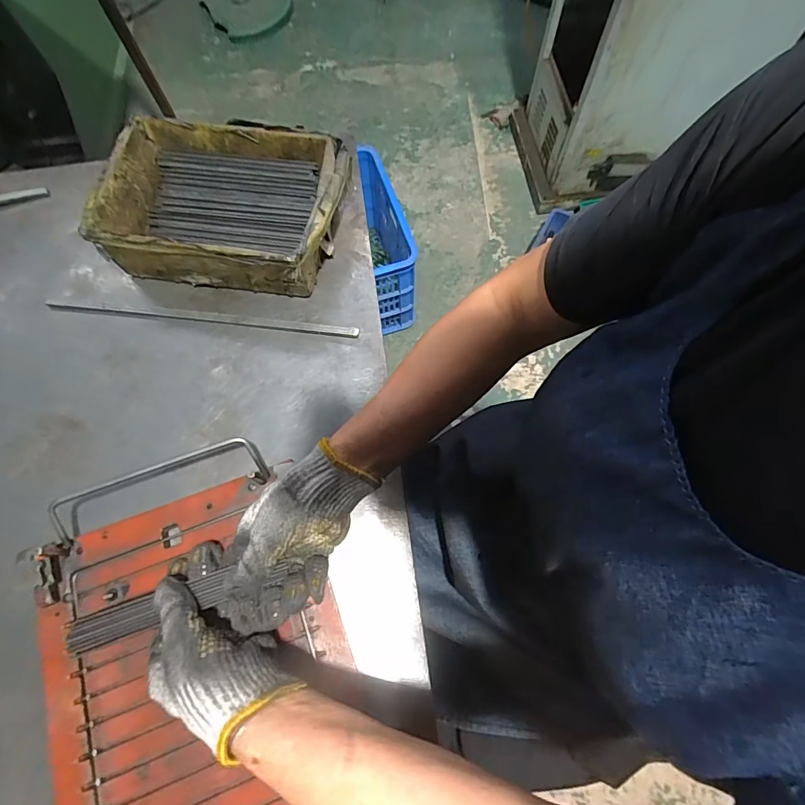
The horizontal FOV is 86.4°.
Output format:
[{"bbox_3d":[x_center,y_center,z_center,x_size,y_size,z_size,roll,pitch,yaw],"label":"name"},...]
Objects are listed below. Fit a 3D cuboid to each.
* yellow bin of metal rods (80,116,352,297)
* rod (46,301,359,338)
[{"bbox_3d":[-0.197,-0.218,0.492,0.253,0.077,0.176,10,69,5],"label":"yellow bin of metal rods"},{"bbox_3d":[-0.228,-0.096,0.483,0.354,0.007,0.012,6,69,4],"label":"rod"}]

